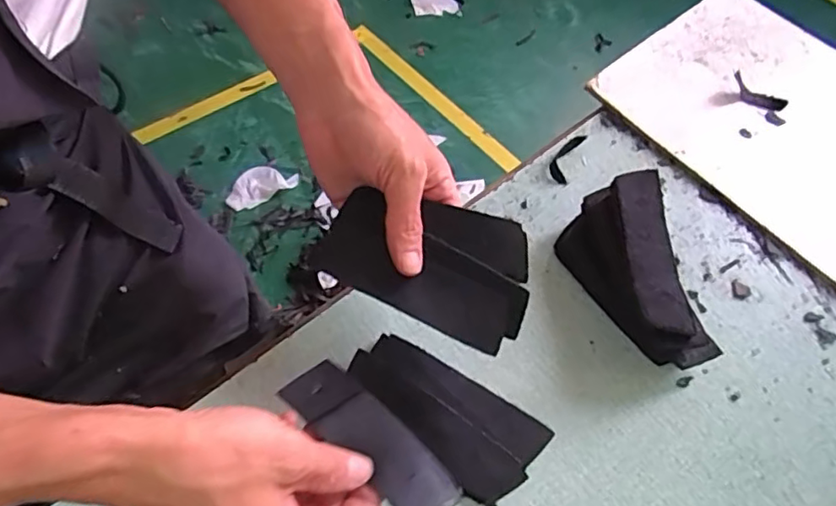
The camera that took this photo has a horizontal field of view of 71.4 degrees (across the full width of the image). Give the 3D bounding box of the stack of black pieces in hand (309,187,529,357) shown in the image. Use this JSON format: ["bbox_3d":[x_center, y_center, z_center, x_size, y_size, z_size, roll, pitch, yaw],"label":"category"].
[{"bbox_3d":[0.005,0.003,0.363,0.132,0.028,0.075,21,63,7],"label":"stack of black pieces in hand"}]

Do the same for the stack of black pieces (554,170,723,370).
[{"bbox_3d":[0.151,0.016,0.411,0.069,0.054,0.130,-9,64,-8],"label":"stack of black pieces"}]

